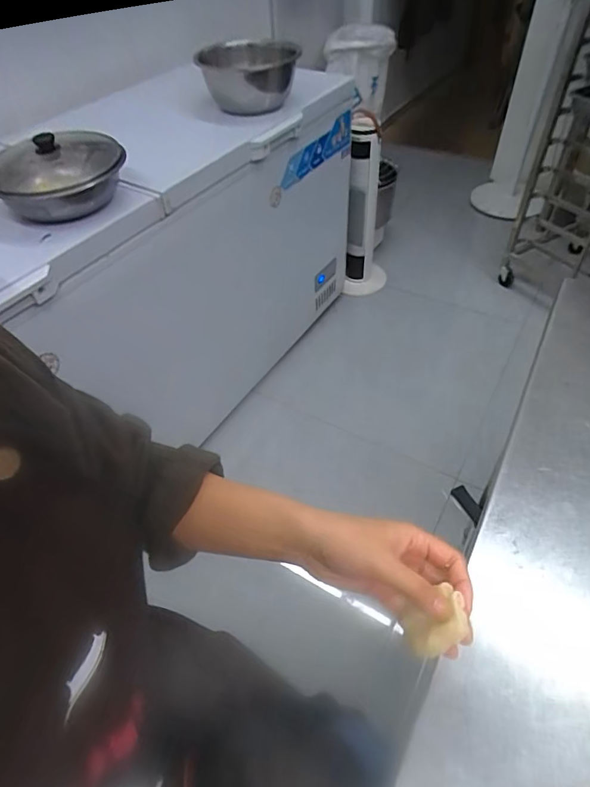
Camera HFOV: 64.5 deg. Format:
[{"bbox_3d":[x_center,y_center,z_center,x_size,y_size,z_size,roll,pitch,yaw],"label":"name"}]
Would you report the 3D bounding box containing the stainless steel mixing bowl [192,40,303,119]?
[{"bbox_3d":[-0.106,-0.755,1.113,0.233,0.128,0.216,-1,48,1],"label":"stainless steel mixing bowl"}]

